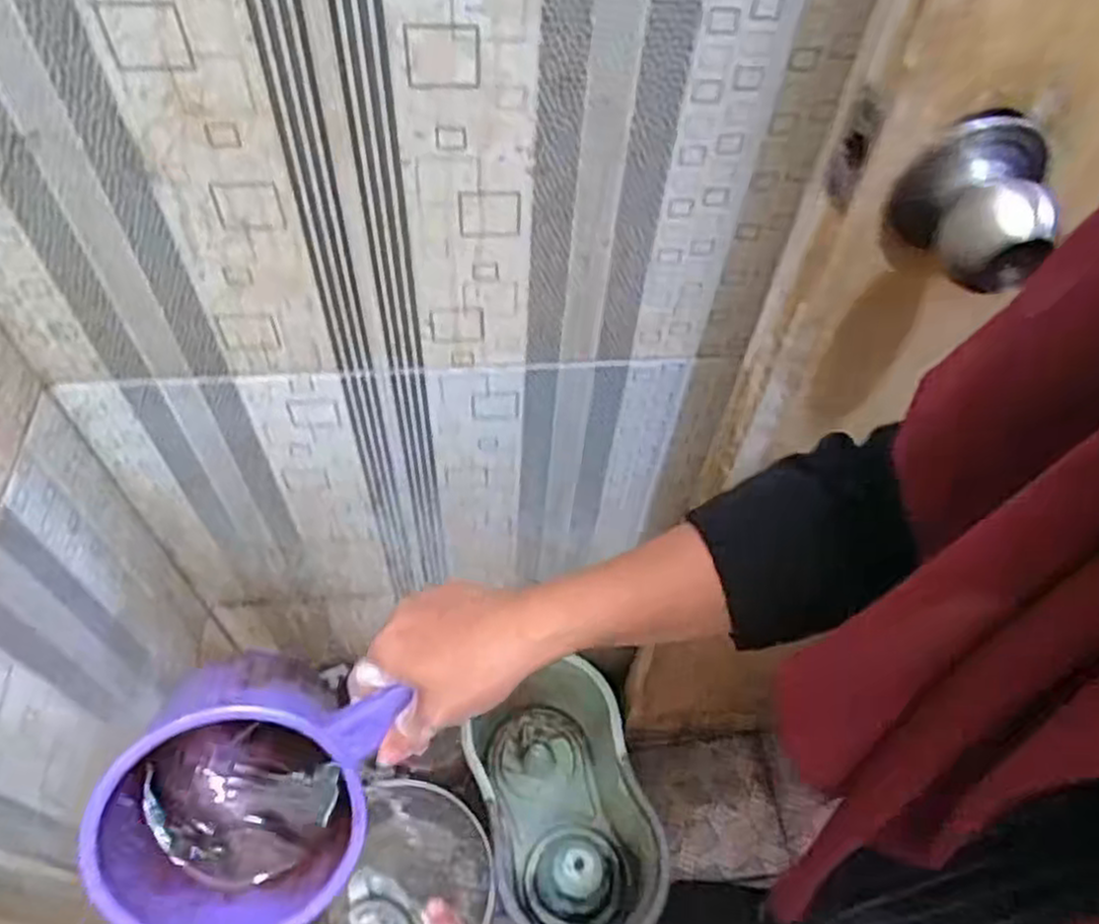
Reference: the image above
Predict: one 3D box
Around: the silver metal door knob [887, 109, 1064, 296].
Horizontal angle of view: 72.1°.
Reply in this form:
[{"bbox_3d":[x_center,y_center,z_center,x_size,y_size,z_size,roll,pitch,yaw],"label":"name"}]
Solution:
[{"bbox_3d":[0.203,-0.119,0.359,0.063,0.068,0.062,5,54,0],"label":"silver metal door knob"}]

